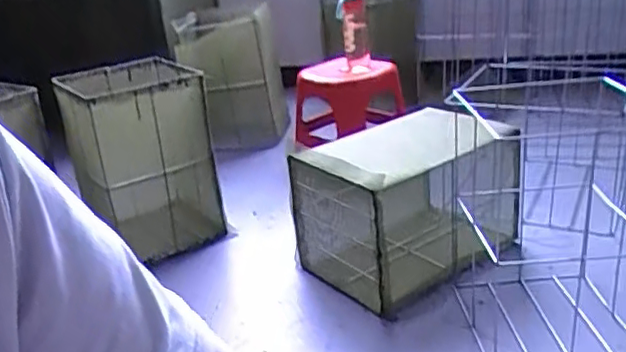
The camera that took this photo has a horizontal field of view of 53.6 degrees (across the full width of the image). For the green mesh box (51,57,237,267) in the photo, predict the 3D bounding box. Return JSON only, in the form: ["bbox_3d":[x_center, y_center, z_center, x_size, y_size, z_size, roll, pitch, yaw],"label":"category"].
[{"bbox_3d":[-0.407,-0.036,1.513,0.294,0.438,0.310,-15,18,-33],"label":"green mesh box"}]

